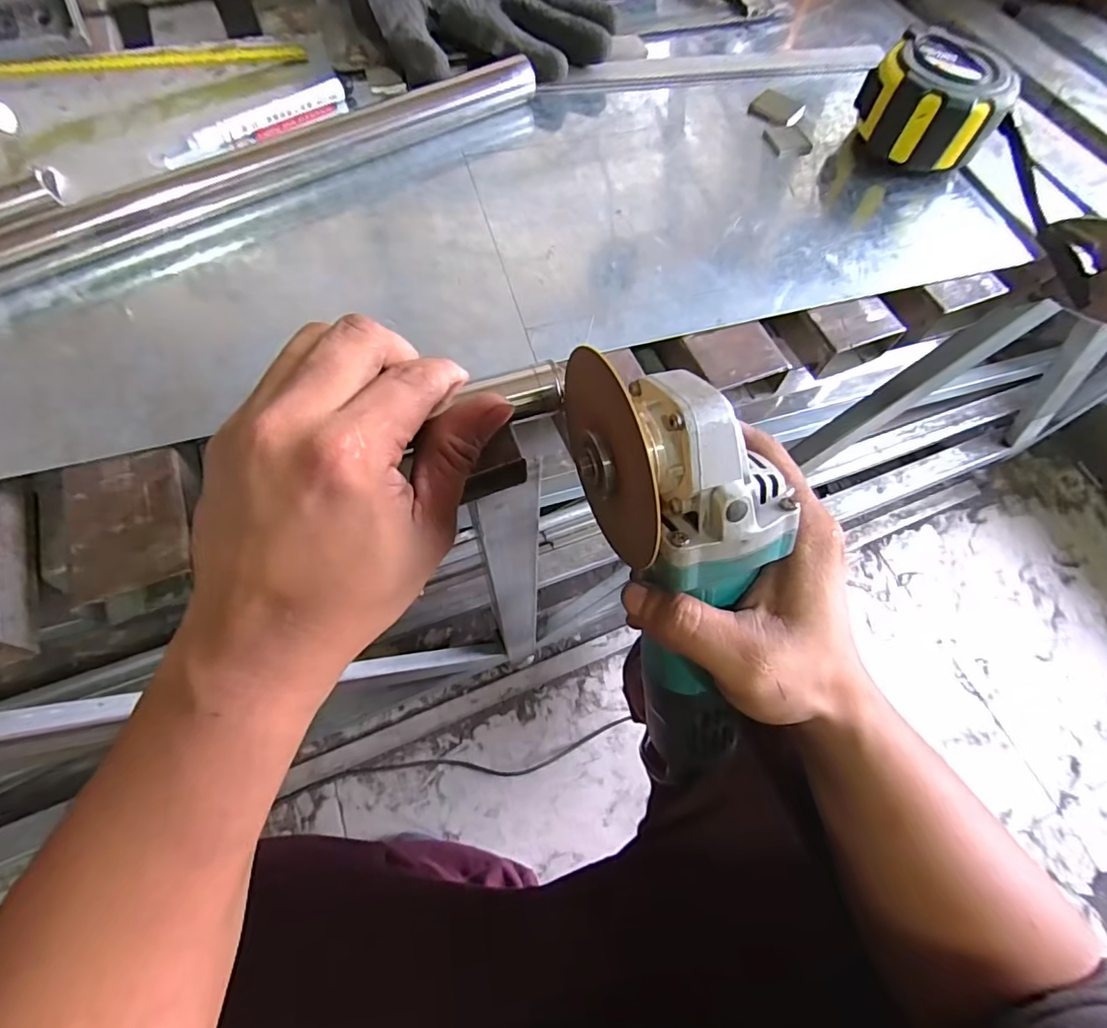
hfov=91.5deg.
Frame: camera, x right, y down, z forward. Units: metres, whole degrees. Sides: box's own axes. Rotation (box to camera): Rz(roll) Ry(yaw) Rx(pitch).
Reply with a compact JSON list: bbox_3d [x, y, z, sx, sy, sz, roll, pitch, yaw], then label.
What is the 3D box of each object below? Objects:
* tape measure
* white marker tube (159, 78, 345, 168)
[{"bbox_3d":[0.239,-0.260,0.347,0.084,0.053,0.076,33,68,12],"label":"tape measure"},{"bbox_3d":[-0.188,-0.248,0.344,0.120,0.012,0.015,-35,73,-16],"label":"white marker tube"}]

